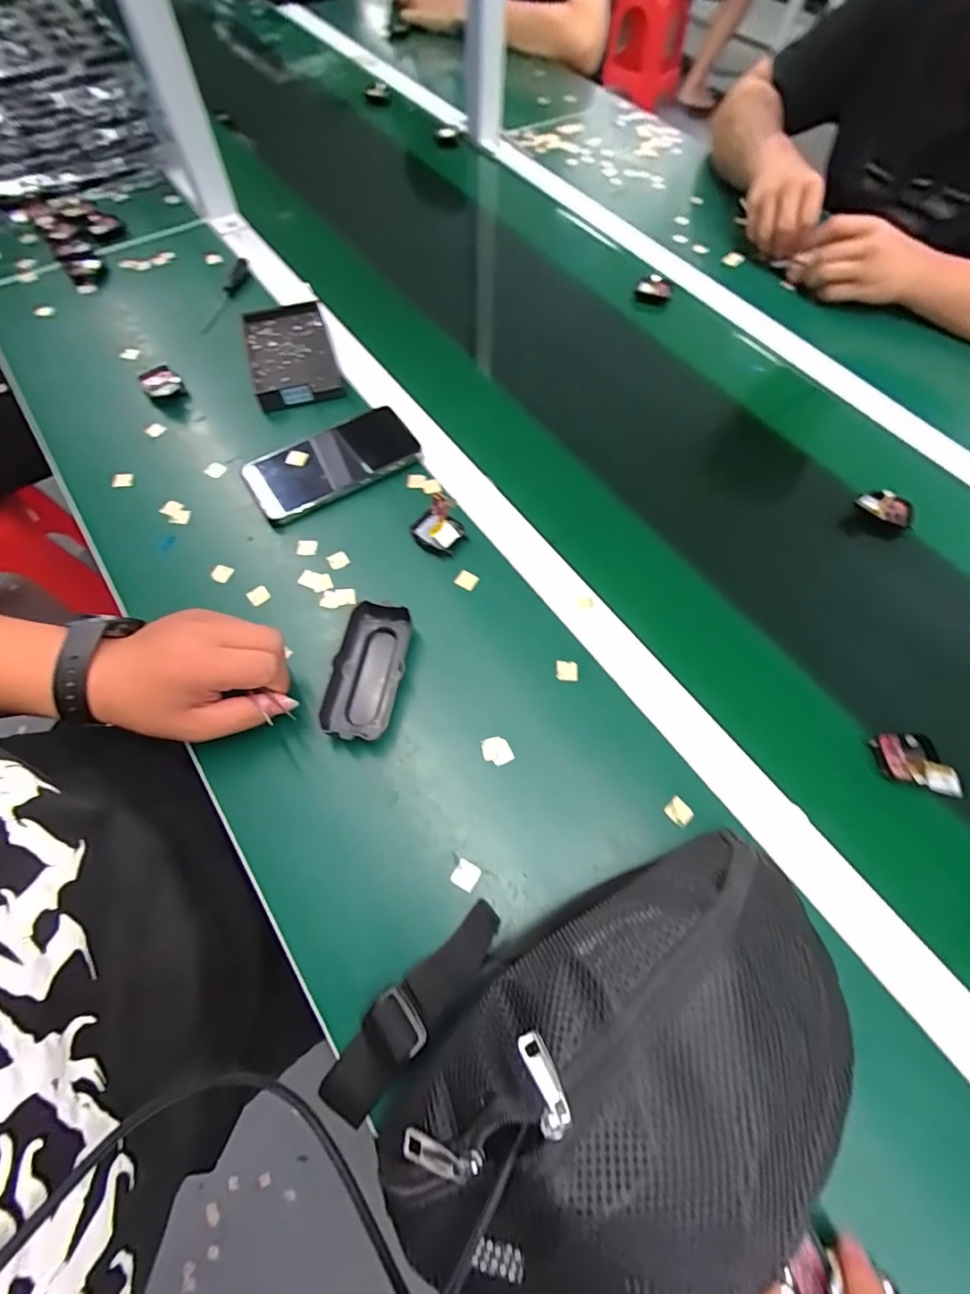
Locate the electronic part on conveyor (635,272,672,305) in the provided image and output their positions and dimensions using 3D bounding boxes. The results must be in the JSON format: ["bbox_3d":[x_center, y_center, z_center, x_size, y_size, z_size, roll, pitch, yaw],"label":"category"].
[{"bbox_3d":[0.216,-0.458,0.652,0.043,0.021,0.028,14,64,4],"label":"electronic part on conveyor"}]

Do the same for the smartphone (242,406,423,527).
[{"bbox_3d":[-0.149,-0.181,0.497,0.159,0.011,0.082,-28,68,-15],"label":"smartphone"}]

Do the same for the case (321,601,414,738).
[{"bbox_3d":[-0.091,0.020,0.404,0.051,0.028,0.105,8,64,2],"label":"case"}]

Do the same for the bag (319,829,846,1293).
[{"bbox_3d":[0.067,0.214,0.275,0.273,0.100,0.184,-36,70,-15],"label":"bag"}]

